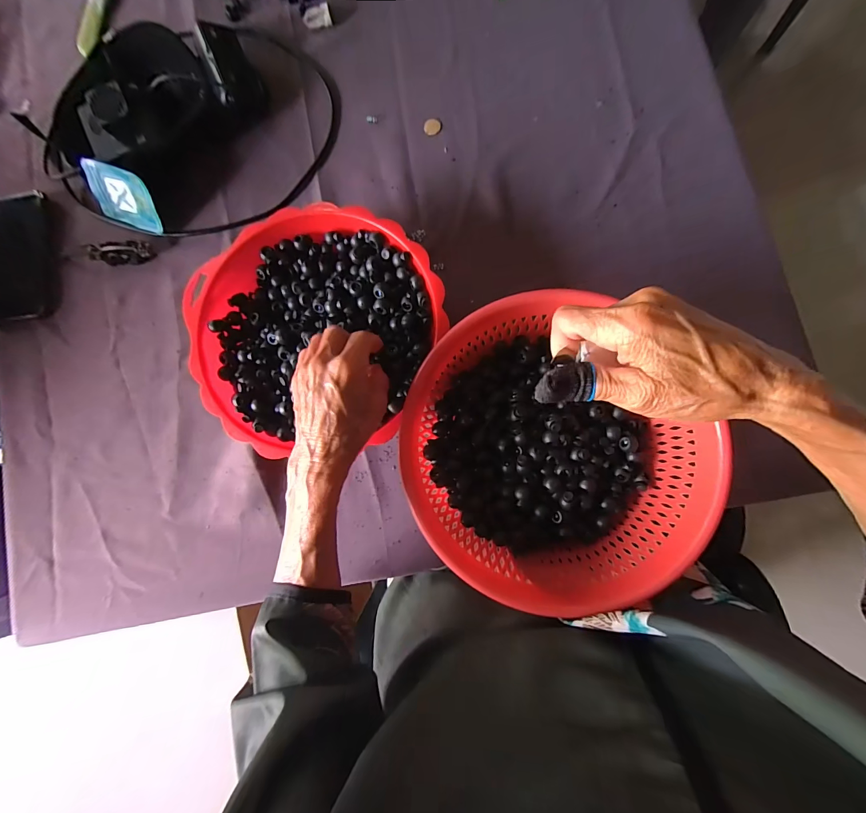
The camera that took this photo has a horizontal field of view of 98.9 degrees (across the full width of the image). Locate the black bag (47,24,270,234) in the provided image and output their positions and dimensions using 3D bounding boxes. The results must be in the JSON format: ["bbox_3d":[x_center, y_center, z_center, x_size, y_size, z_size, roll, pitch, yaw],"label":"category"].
[{"bbox_3d":[-0.339,-0.348,0.444,0.181,0.057,0.270,41,89,7],"label":"black bag"}]

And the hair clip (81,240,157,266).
[{"bbox_3d":[-0.379,-0.186,0.451,0.076,0.020,0.025,-4,85,4],"label":"hair clip"}]

